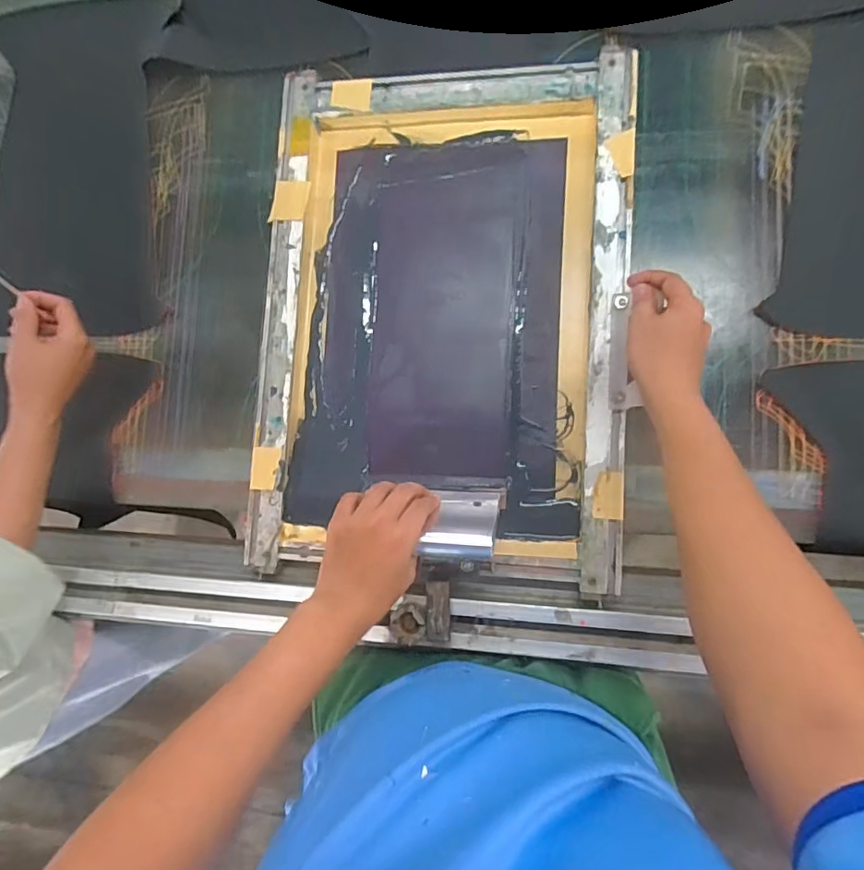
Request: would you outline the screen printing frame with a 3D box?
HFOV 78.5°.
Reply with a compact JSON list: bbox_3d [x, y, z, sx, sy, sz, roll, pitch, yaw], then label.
[{"bbox_3d":[0.009,-0.127,0.578,0.390,0.034,0.529,4,86,9],"label":"screen printing frame"}]

